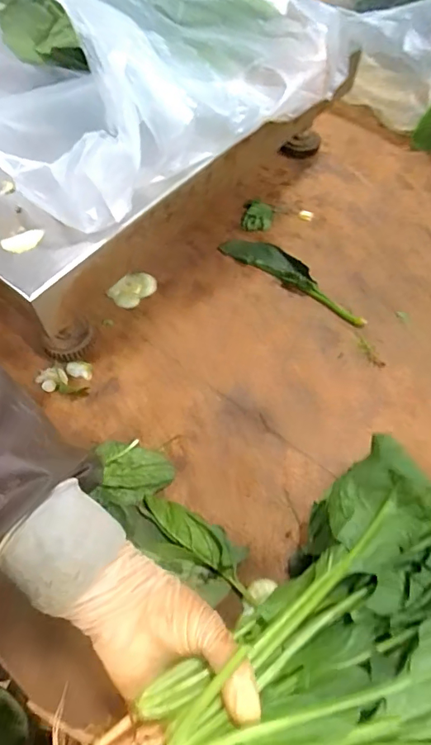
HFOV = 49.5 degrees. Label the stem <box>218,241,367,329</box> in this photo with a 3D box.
[{"bbox_3d":[0.091,-0.111,0.531,0.184,0.009,0.038,33,81,16],"label":"stem"}]

